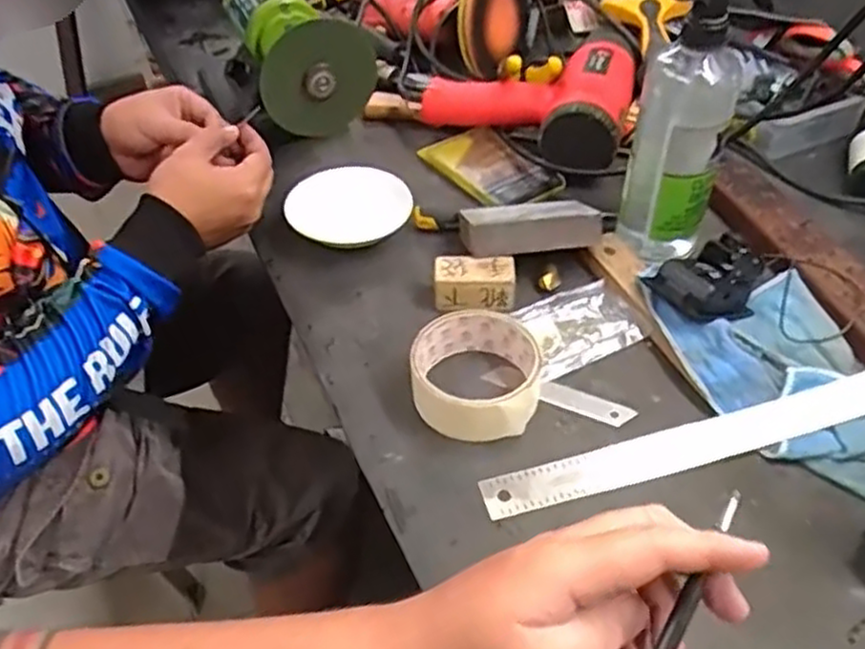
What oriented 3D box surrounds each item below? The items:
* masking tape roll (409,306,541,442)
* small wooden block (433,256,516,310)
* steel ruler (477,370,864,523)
[{"bbox_3d":[0.028,0.031,0.505,0.085,0.038,0.085,0,45,0],"label":"masking tape roll"},{"bbox_3d":[0.031,-0.030,0.566,0.059,0.028,0.031,-1,45,0],"label":"small wooden block"},{"bbox_3d":[0.191,0.069,0.483,0.327,0.008,0.035,-14,49,-7],"label":"steel ruler"}]

